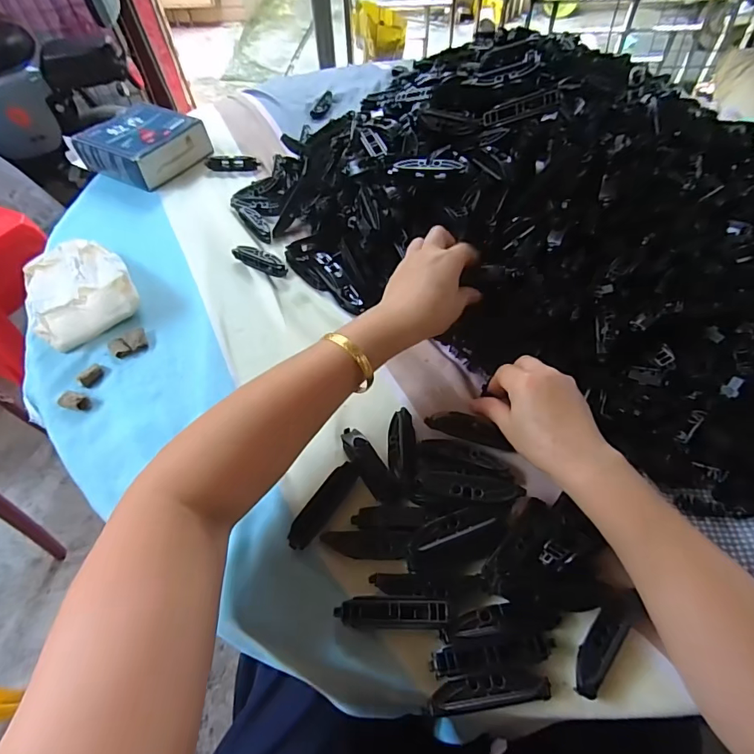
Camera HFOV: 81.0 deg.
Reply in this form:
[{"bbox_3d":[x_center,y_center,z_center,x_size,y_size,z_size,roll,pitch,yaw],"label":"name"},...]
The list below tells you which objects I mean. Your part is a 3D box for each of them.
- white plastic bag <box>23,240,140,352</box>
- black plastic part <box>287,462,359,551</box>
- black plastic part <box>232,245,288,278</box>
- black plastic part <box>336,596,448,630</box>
[{"bbox_3d":[-0.340,-0.105,0.494,0.111,0.039,0.148,-35,61,-22],"label":"white plastic bag"},{"bbox_3d":[-0.043,0.102,0.354,0.017,0.012,0.076,28,59,20],"label":"black plastic part"},{"bbox_3d":[-0.141,-0.143,0.535,0.079,0.019,0.019,26,59,19],"label":"black plastic part"},{"bbox_3d":[0.010,0.160,0.301,0.075,0.015,0.019,2,54,3],"label":"black plastic part"}]

